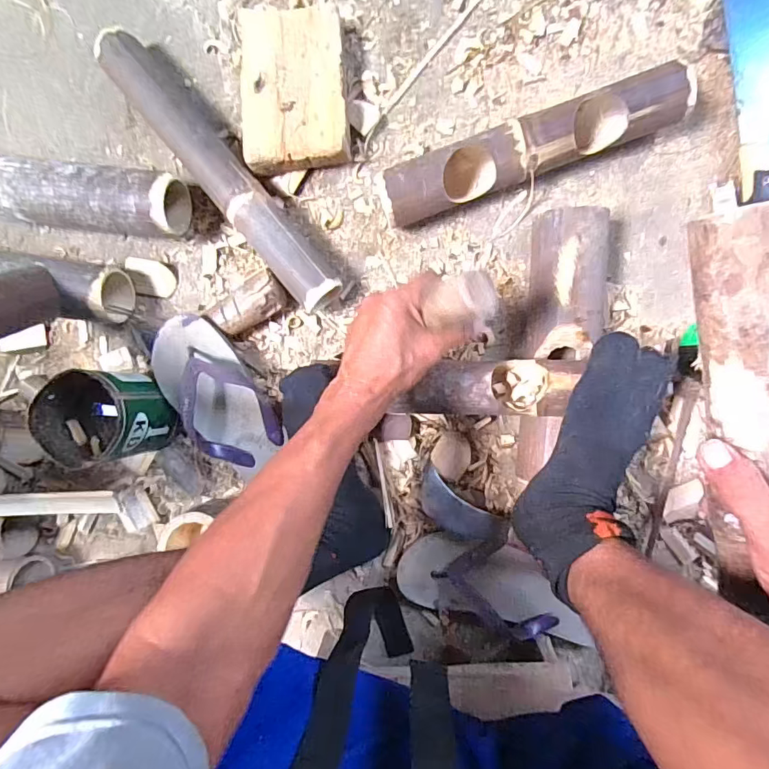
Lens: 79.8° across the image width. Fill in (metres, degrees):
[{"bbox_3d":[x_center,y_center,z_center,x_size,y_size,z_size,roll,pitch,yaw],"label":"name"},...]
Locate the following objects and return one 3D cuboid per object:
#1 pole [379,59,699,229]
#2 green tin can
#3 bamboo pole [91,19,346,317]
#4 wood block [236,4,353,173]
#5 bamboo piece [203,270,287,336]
[{"bbox_3d":[0.152,-0.249,0.492,0.315,0.059,0.057,-19,92,7],"label":"pole"},{"bbox_3d":[-0.312,0.034,0.530,0.103,0.111,0.098,0,94,6],"label":"green tin can"},{"bbox_3d":[-0.185,-0.240,0.526,0.056,0.063,0.372,-40,89,7],"label":"bamboo pole"},{"bbox_3d":[-0.099,-0.327,0.518,0.111,0.048,0.167,-1,94,6],"label":"wood block"},{"bbox_3d":[-0.160,-0.092,0.547,0.095,0.043,0.046,-27,91,7],"label":"bamboo piece"}]

